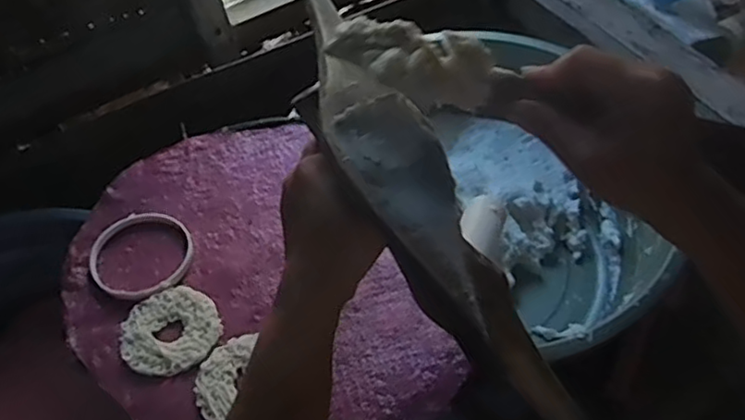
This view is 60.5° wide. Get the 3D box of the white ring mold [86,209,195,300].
[{"bbox_3d":[-0.212,0.040,0.588,0.090,0.006,0.096,-33,59,-19],"label":"white ring mold"}]

